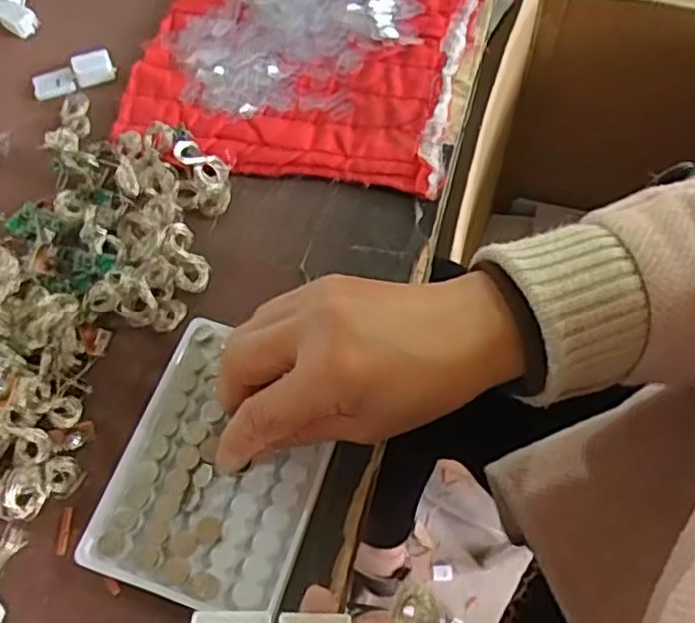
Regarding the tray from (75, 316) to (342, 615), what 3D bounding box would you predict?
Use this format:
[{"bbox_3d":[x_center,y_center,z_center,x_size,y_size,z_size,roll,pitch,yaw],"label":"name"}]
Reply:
[{"bbox_3d":[-0.060,0.072,0.332,0.093,0.013,0.126,15,63,12],"label":"tray"}]

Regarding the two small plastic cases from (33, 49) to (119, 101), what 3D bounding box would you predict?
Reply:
[{"bbox_3d":[-0.191,-0.165,0.477,0.056,0.013,0.023,-19,61,-7],"label":"two small plastic cases"}]

